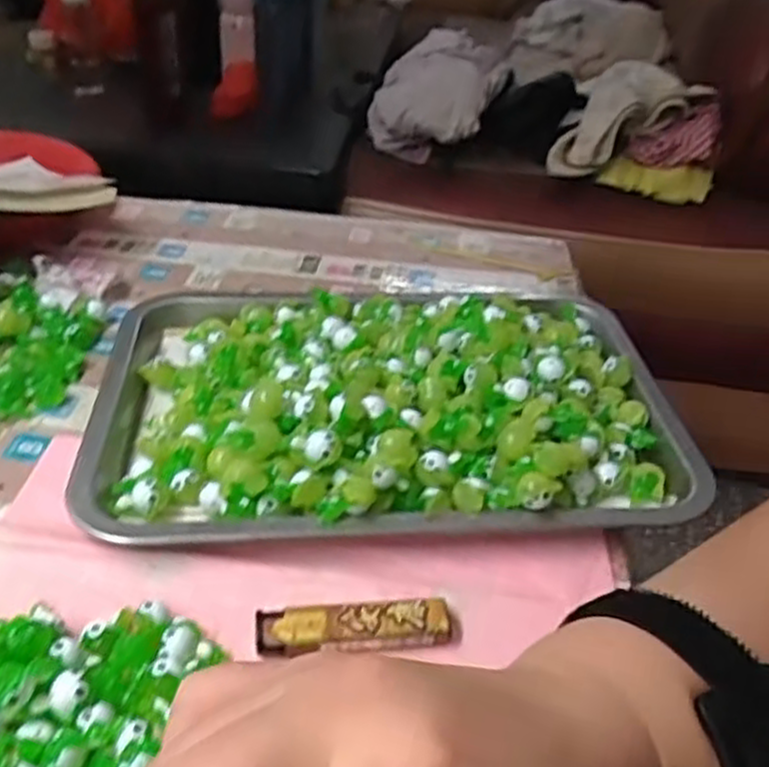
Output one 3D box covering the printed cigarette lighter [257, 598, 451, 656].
[{"bbox_3d":[-0.012,0.101,0.325,0.079,0.010,0.019,-1,37,-8],"label":"printed cigarette lighter"}]

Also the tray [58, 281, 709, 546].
[{"bbox_3d":[0.002,0.001,0.437,0.309,0.046,0.205,0,37,-7],"label":"tray"}]

